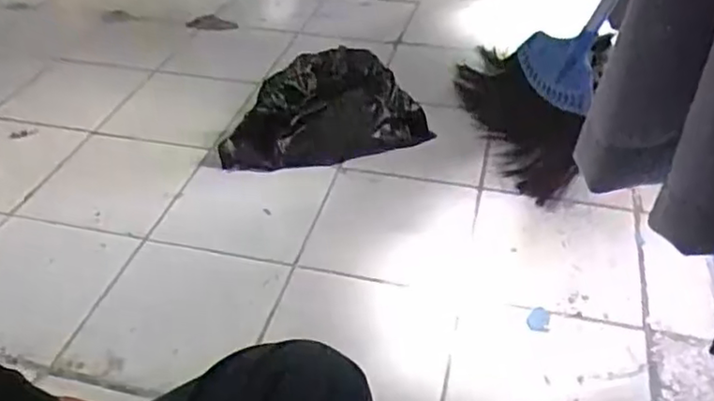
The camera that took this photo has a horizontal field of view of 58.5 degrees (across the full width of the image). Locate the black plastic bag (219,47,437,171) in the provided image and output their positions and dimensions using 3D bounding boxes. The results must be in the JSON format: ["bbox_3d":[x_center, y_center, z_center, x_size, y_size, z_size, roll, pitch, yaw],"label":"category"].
[{"bbox_3d":[-0.060,-0.153,1.014,0.323,0.092,0.181,-9,38,-9],"label":"black plastic bag"}]

